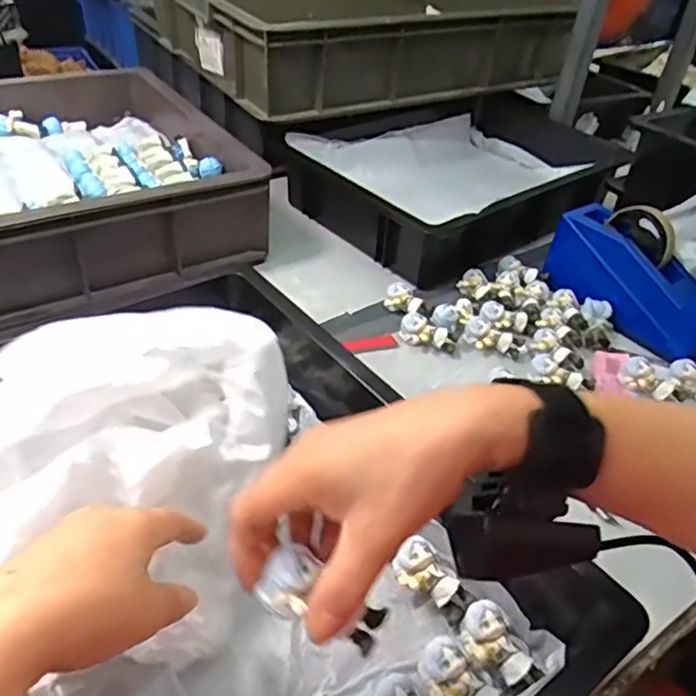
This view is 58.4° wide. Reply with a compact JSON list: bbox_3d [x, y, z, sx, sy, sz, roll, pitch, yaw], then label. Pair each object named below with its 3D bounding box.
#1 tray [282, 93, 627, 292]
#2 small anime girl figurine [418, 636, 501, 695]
[{"bbox_3d":[0.140,-0.242,0.890,0.418,0.134,0.296,-15,44,-24],"label":"tray"},{"bbox_3d":[0.068,0.213,0.389,0.054,0.031,0.030,34,46,30],"label":"small anime girl figurine"}]

